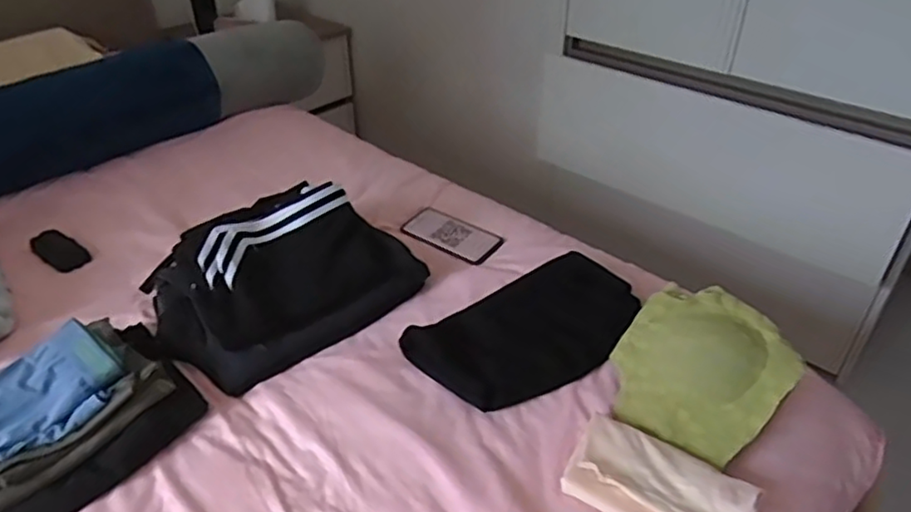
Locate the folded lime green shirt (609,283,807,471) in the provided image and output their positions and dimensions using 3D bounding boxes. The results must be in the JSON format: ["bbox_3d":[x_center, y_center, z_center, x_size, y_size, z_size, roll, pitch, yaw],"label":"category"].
[{"bbox_3d":[0.288,0.131,0.766,0.179,0.031,0.190,37,77,27],"label":"folded lime green shirt"}]

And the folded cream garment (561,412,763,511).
[{"bbox_3d":[0.208,0.239,0.673,0.179,0.034,0.101,26,44,31],"label":"folded cream garment"}]

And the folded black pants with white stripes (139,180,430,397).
[{"bbox_3d":[-0.239,0.014,0.891,0.336,0.122,0.230,-27,44,-30],"label":"folded black pants with white stripes"}]

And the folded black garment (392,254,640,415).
[{"bbox_3d":[0.096,0.092,0.826,0.289,0.053,0.162,-21,41,-25],"label":"folded black garment"}]

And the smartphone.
[{"bbox_3d":[-0.005,-0.034,1.058,0.162,0.016,0.086,23,43,29],"label":"smartphone"}]

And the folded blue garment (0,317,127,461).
[{"bbox_3d":[-0.451,0.141,0.712,0.141,0.033,0.131,-29,44,-34],"label":"folded blue garment"}]

